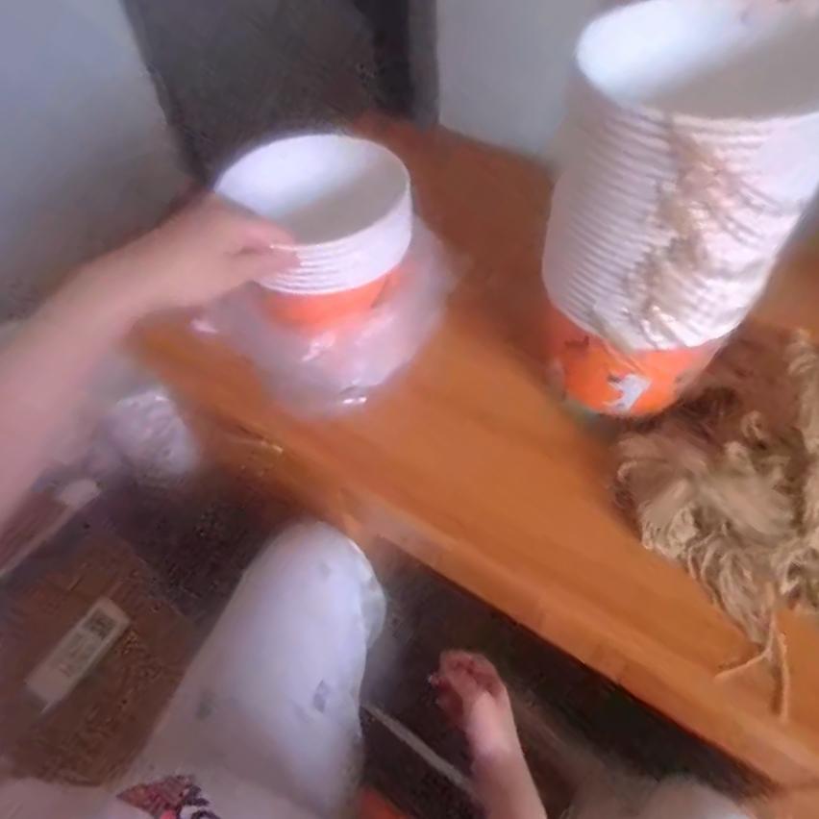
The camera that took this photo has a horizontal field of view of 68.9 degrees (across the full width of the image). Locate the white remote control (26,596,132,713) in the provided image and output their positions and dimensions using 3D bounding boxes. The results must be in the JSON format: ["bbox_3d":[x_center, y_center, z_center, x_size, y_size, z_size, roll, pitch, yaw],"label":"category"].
[{"bbox_3d":[-0.430,0.312,0.776,0.056,0.020,0.129,24,59,20],"label":"white remote control"}]

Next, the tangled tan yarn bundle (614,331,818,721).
[{"bbox_3d":[0.325,0.058,0.460,0.267,0.080,0.264,-18,55,-9],"label":"tangled tan yarn bundle"}]

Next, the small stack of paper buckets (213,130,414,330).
[{"bbox_3d":[-0.073,-0.159,0.540,0.142,0.107,0.145,-20,55,-11],"label":"small stack of paper buckets"}]

